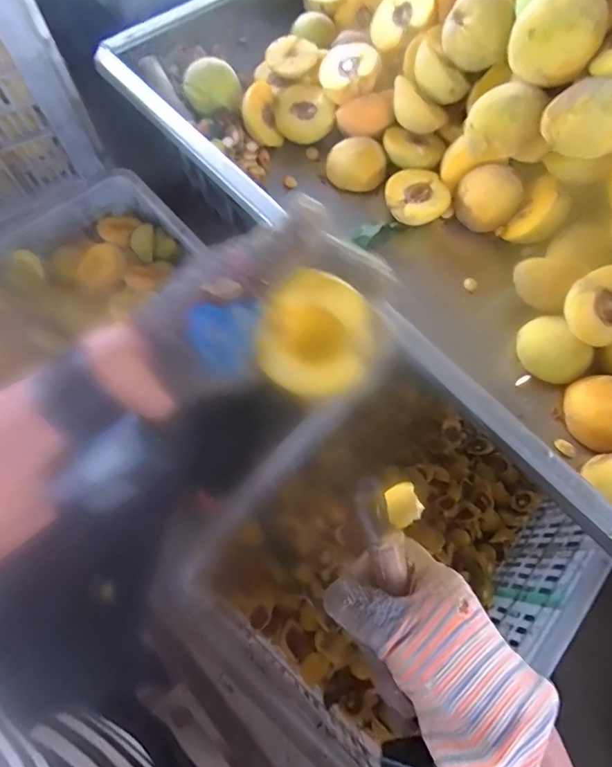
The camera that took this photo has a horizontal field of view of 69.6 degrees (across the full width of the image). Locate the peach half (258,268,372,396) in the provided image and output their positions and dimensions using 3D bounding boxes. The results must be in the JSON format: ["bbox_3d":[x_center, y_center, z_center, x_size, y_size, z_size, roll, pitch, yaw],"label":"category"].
[{"bbox_3d":[0.007,-0.028,0.258,0.060,0.032,0.064,9,109,4],"label":"peach half"}]

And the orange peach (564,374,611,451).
[{"bbox_3d":[0.253,0.026,0.369,0.064,0.034,0.055,31,70,13],"label":"orange peach"}]

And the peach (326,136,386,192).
[{"bbox_3d":[0.057,-0.248,0.495,0.063,0.032,0.063,9,67,4],"label":"peach"}]

